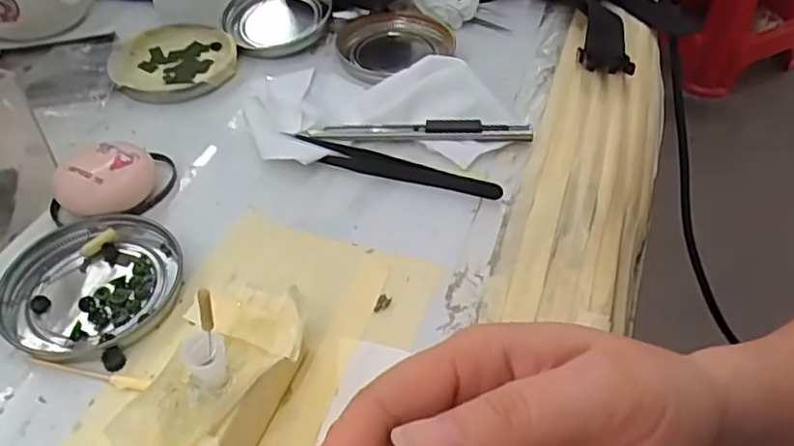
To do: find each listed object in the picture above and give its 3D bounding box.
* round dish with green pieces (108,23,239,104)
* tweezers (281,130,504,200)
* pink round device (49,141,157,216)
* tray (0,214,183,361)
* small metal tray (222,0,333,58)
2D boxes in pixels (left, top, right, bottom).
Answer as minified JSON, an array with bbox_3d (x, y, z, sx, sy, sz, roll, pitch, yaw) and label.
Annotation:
[{"bbox_3d":[-0.145,-0.107,0.414,0.077,0.009,0.076,0,47,0],"label":"round dish with green pieces"},{"bbox_3d":[-0.005,-0.031,0.341,0.123,0.007,0.015,17,49,16],"label":"tweezers"},{"bbox_3d":[-0.149,-0.021,0.324,0.047,0.024,0.038,-24,51,-20],"label":"pink round device"},{"bbox_3d":[-0.141,0.028,0.290,0.076,0.008,0.076,0,47,1],"label":"tray"},{"bbox_3d":[-0.088,-0.148,0.441,0.074,0.023,0.071,32,55,27],"label":"small metal tray"}]

